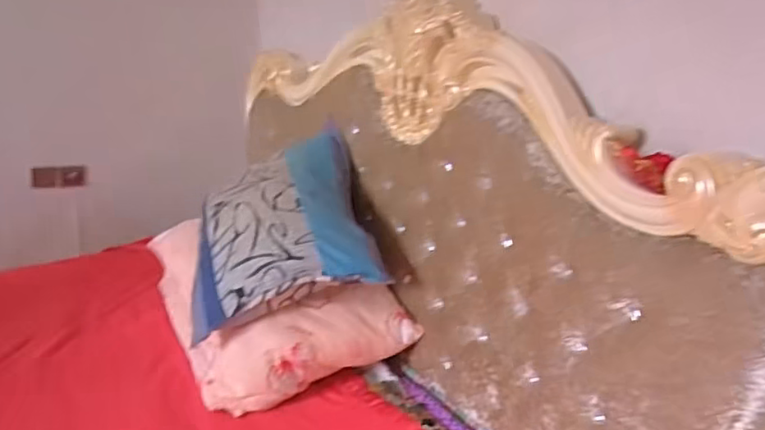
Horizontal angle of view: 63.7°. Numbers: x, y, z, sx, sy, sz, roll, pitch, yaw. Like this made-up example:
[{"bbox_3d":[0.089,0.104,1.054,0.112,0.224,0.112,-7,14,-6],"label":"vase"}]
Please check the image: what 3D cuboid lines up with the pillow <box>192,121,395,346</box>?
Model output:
[{"bbox_3d":[-0.251,-0.026,1.519,0.429,0.140,0.608,-11,50,-1],"label":"pillow"}]

